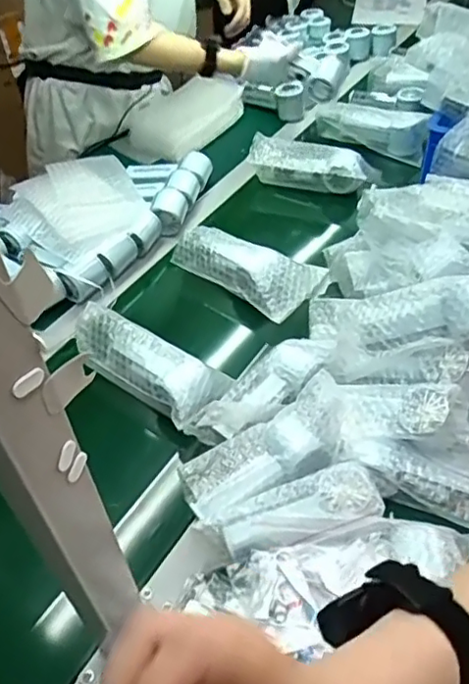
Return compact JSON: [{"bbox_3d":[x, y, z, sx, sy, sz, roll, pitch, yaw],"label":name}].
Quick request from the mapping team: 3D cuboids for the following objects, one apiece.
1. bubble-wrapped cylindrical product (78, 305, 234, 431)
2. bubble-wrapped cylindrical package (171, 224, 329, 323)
[{"bbox_3d":[-0.109,0.022,0.744,0.204,0.056,0.079,28,53,26],"label":"bubble-wrapped cylindrical product"},{"bbox_3d":[0.010,-0.108,0.882,0.218,0.041,0.107,24,51,23],"label":"bubble-wrapped cylindrical package"}]

